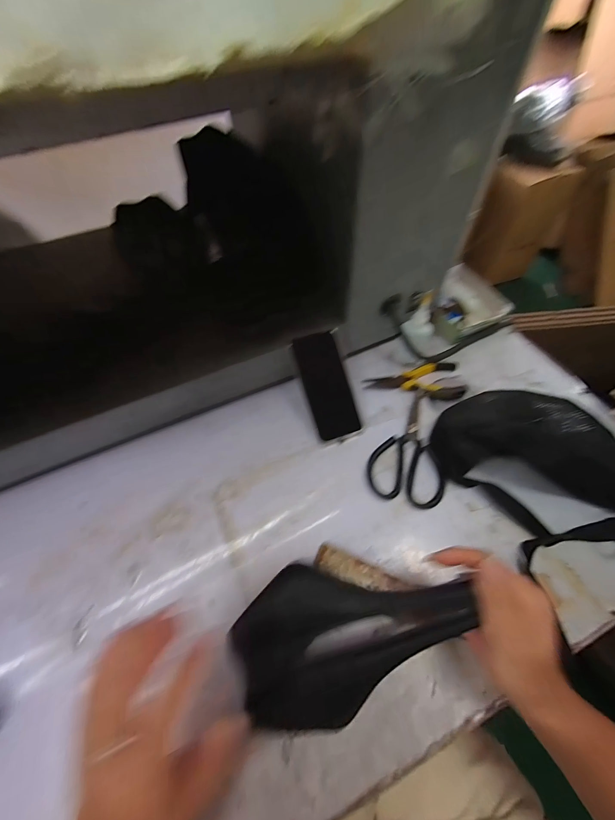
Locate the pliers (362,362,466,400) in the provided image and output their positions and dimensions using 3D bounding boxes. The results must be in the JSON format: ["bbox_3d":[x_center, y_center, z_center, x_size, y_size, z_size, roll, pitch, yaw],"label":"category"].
[{"bbox_3d":[0.175,-0.049,0.511,0.153,0.012,0.071,0,57,2],"label":"pliers"}]

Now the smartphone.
[{"bbox_3d":[0.030,-0.035,0.459,0.065,0.009,0.154,-19,96,-10],"label":"smartphone"}]

